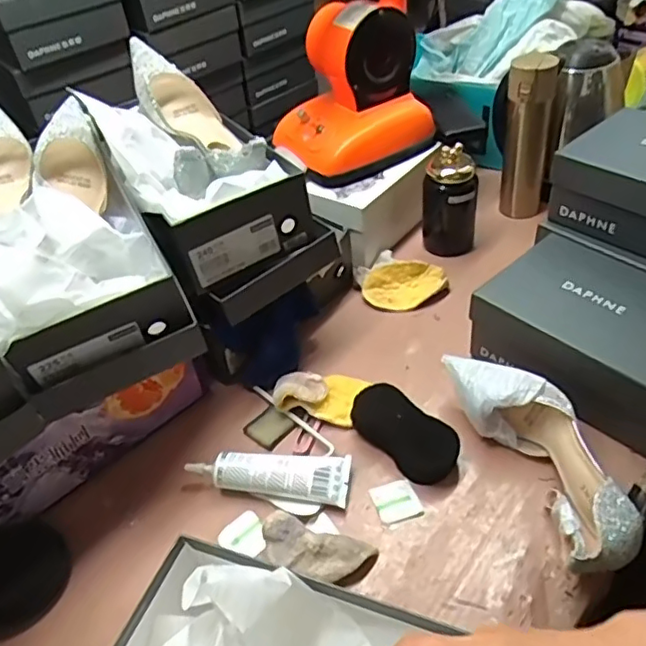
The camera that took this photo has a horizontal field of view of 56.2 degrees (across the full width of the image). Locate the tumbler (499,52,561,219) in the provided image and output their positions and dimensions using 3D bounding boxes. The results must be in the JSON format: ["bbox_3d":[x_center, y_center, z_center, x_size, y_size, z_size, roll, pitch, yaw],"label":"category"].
[{"bbox_3d":[0.309,-0.275,0.911,0.068,0.238,0.061,6,44,15],"label":"tumbler"}]

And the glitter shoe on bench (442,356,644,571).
[{"bbox_3d":[0.215,0.125,0.602,0.081,0.068,0.252,-16,43,-9],"label":"glitter shoe on bench"}]

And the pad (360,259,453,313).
[{"bbox_3d":[0.119,-0.052,0.862,0.118,0.022,0.079,1,76,-4],"label":"pad"}]

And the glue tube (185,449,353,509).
[{"bbox_3d":[-0.058,0.159,0.649,0.171,0.032,0.050,3,43,11],"label":"glue tube"}]

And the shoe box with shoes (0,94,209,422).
[{"bbox_3d":[-0.281,-0.096,0.633,0.184,0.181,0.328,-22,44,-15],"label":"shoe box with shoes"}]

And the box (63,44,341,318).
[{"bbox_3d":[-0.154,-0.177,0.736,0.182,0.197,0.297,-30,46,-22],"label":"box"}]

